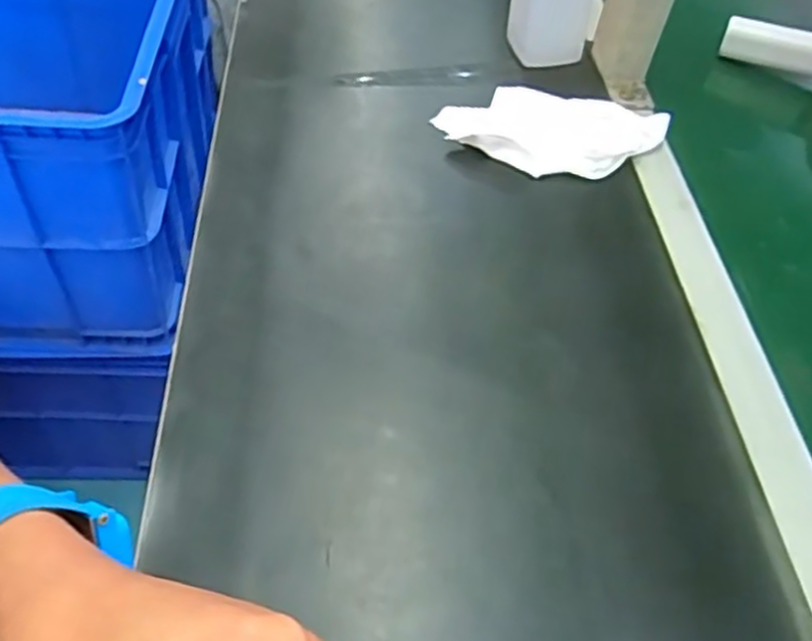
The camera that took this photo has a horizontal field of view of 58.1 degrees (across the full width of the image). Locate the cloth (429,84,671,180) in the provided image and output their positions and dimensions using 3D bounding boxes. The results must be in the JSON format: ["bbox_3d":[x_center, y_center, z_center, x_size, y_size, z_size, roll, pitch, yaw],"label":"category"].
[{"bbox_3d":[0.106,-0.145,0.546,0.158,0.020,0.094,22,52,12],"label":"cloth"}]

